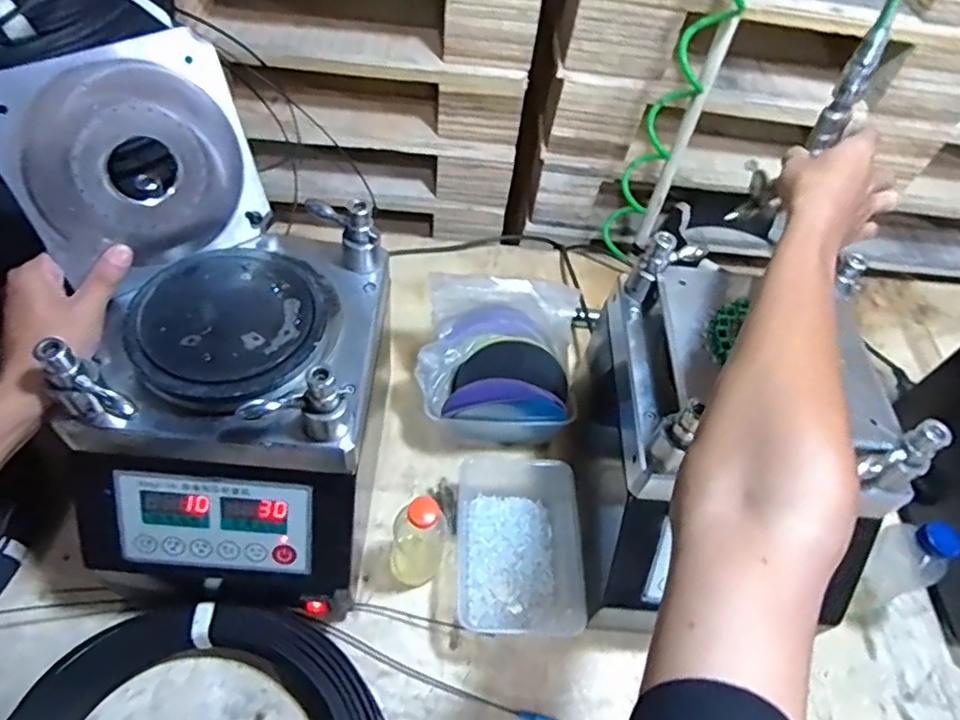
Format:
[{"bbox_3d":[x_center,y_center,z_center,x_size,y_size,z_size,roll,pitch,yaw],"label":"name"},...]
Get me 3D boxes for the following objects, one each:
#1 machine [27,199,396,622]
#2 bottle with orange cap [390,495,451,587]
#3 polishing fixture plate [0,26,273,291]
[{"bbox_3d":[-0.203,0.047,0.554,0.217,0.271,0.281,8,54,0],"label":"machine"},{"bbox_3d":[-0.060,0.169,0.585,0.056,0.135,0.053,3,54,-4],"label":"bottle with orange cap"},{"bbox_3d":[-0.267,-0.152,0.483,0.174,0.169,0.015,-32,46,-27],"label":"polishing fixture plate"}]

